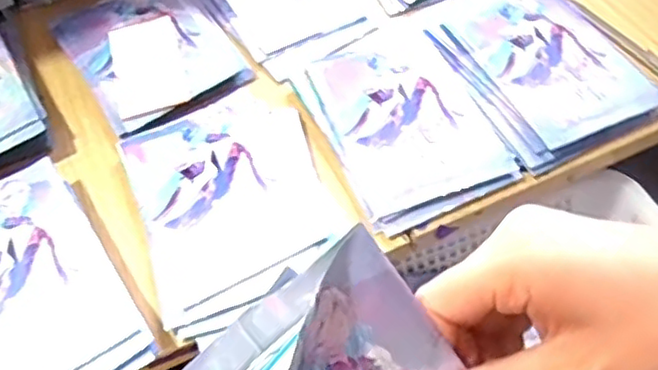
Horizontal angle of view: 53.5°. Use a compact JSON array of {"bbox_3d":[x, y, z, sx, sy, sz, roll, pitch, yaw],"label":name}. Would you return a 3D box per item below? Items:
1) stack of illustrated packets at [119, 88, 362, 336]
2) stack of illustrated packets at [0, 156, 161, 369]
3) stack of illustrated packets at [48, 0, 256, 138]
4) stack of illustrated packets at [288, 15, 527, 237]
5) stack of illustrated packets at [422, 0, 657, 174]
[{"bbox_3d":[-0.076,0.006,0.513,0.145,0.011,0.194,-20,55,-10],"label":"stack of illustrated packets"},{"bbox_3d":[-0.216,0.079,0.459,0.125,0.026,0.194,-30,57,-17],"label":"stack of illustrated packets"},{"bbox_3d":[-0.170,-0.131,0.618,0.133,0.016,0.187,-31,58,-17],"label":"stack of illustrated packets"},{"bbox_3d":[0.057,-0.062,0.549,0.129,0.013,0.198,-22,55,-12],"label":"stack of illustrated packets"},{"bbox_3d":[0.184,-0.118,0.576,0.160,0.026,0.205,-23,56,-12],"label":"stack of illustrated packets"}]

